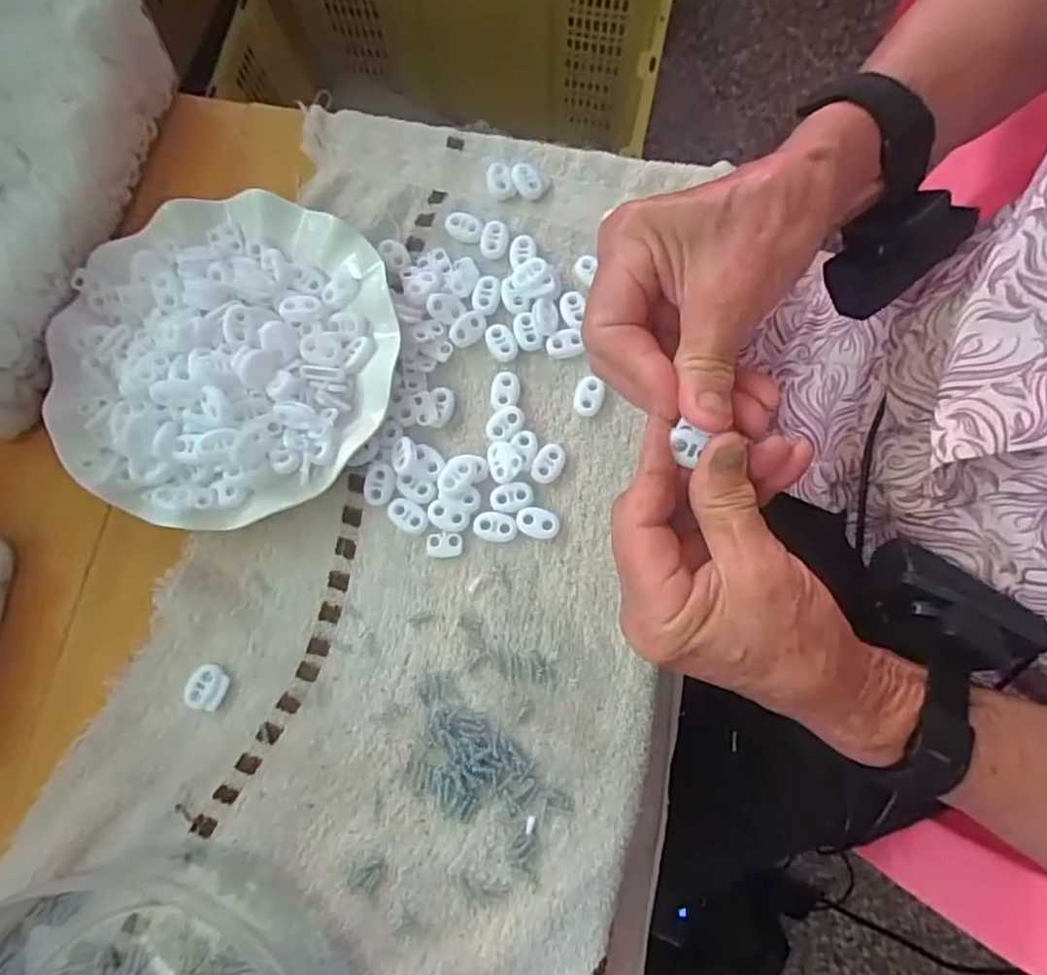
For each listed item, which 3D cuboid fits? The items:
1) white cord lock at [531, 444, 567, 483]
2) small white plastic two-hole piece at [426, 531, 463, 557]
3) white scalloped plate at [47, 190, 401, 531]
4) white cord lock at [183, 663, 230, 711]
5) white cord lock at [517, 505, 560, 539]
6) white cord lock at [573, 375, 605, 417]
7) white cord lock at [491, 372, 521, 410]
[{"bbox_3d":[0.013,-0.012,0.335,0.016,0.007,0.022,23,79,5],"label":"white cord lock"},{"bbox_3d":[-0.042,0.030,0.330,0.019,0.004,0.012,-3,78,-1],"label":"small white plastic two-hole piece"},{"bbox_3d":[-0.158,-0.072,0.333,0.176,0.036,0.180,0,78,0],"label":"white scalloped plate"},{"bbox_3d":[-0.158,0.100,0.316,0.019,0.005,0.021,25,79,5],"label":"white cord lock"},{"bbox_3d":[0.008,0.019,0.330,0.022,0.005,0.015,11,78,2],"label":"white cord lock"},{"bbox_3d":[0.036,-0.049,0.343,0.015,0.007,0.022,10,78,2],"label":"white cord lock"},{"bbox_3d":[-0.010,-0.053,0.344,0.016,0.007,0.022,-1,78,0],"label":"white cord lock"}]

